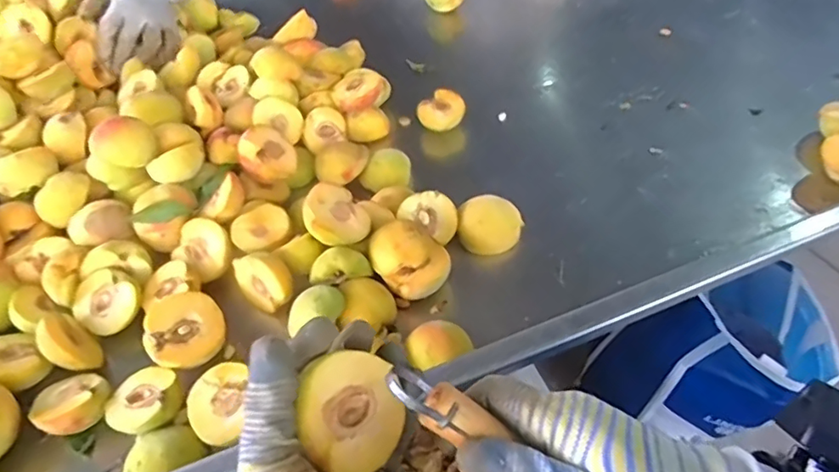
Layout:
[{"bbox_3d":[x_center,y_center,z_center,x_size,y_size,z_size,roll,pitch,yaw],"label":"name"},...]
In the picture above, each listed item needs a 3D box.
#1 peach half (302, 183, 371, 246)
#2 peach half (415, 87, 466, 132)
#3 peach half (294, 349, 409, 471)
[{"bbox_3d":[-0.081,-0.015,0.531,0.063,0.032,0.056,38,48,-9],"label":"peach half"},{"bbox_3d":[0.028,-0.155,0.693,0.050,0.032,0.045,24,53,22],"label":"peach half"},{"bbox_3d":[-0.040,0.094,0.301,0.053,0.030,0.060,-43,102,-34],"label":"peach half"}]

